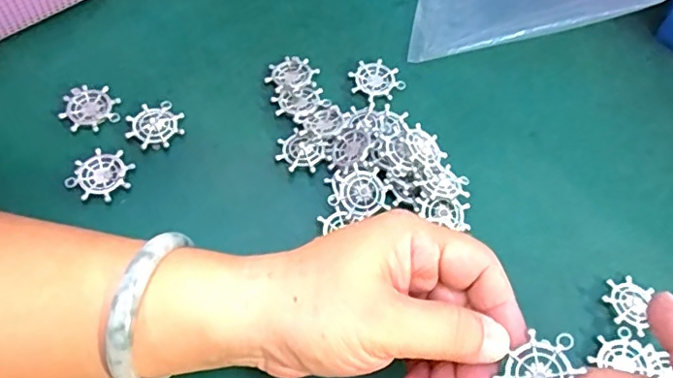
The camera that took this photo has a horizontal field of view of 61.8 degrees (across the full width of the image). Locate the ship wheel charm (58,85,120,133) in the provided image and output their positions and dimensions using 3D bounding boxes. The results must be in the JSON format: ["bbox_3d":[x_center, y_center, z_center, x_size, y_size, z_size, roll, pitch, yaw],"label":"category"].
[{"bbox_3d":[-0.147,-0.049,0.334,0.032,0.005,0.028,-5,61,-7],"label":"ship wheel charm"}]

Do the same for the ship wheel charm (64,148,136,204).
[{"bbox_3d":[-0.132,-0.008,0.315,0.032,0.005,0.030,6,60,-1],"label":"ship wheel charm"}]

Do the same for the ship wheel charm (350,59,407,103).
[{"bbox_3d":[0.025,-0.070,0.363,0.031,0.004,0.031,2,61,-3],"label":"ship wheel charm"}]

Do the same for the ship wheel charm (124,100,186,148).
[{"bbox_3d":[-0.107,-0.038,0.334,0.029,0.005,0.032,35,64,15],"label":"ship wheel charm"}]

